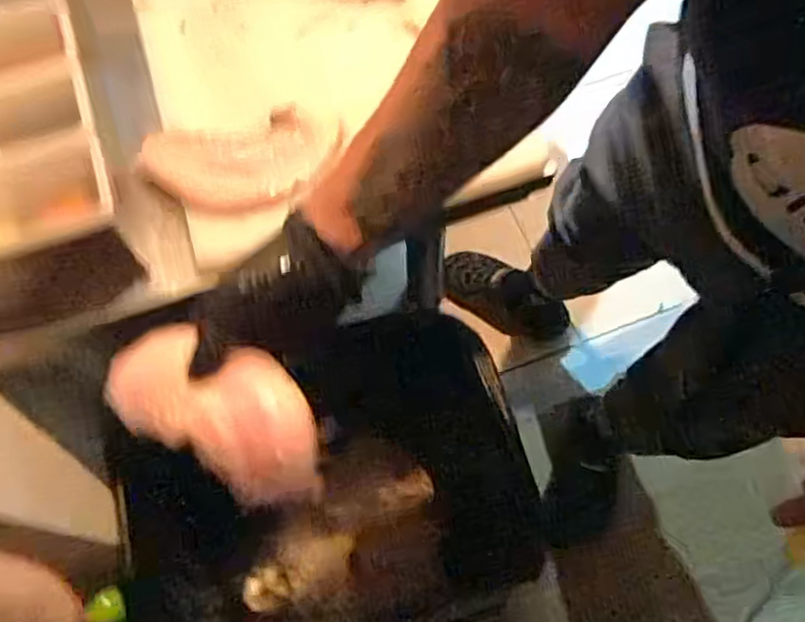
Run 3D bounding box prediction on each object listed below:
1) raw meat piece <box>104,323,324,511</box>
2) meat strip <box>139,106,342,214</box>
[{"bbox_3d":[-0.114,0.064,0.423,0.152,0.028,0.080,30,69,15],"label":"raw meat piece"},{"bbox_3d":[-0.128,-0.123,0.534,0.151,0.019,0.084,-18,65,-7],"label":"meat strip"}]

